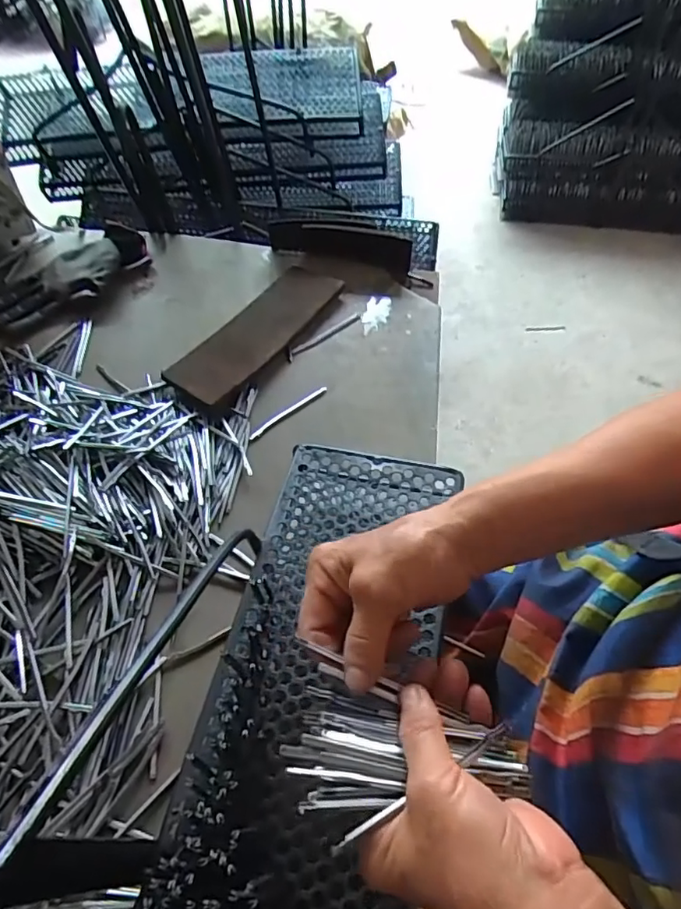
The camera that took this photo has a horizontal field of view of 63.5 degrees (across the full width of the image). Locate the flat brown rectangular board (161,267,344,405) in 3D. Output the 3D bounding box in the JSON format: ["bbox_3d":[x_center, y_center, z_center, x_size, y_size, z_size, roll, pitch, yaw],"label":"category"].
[{"bbox_3d":[-0.096,-0.151,0.657,0.090,0.022,0.249,30,60,19],"label":"flat brown rectangular board"}]

